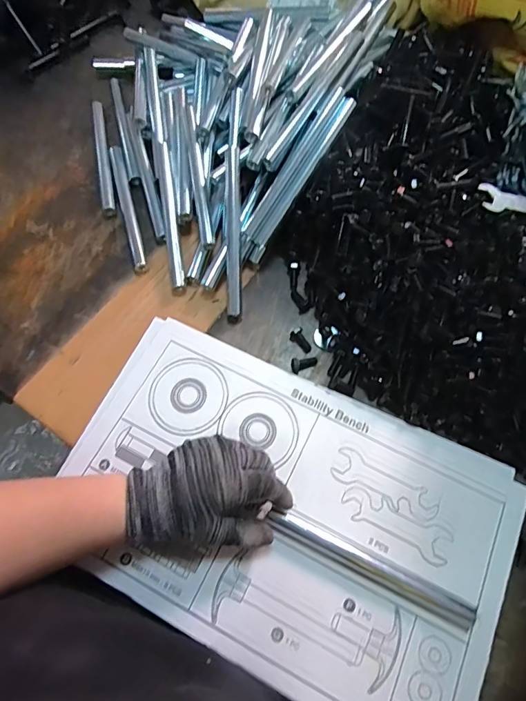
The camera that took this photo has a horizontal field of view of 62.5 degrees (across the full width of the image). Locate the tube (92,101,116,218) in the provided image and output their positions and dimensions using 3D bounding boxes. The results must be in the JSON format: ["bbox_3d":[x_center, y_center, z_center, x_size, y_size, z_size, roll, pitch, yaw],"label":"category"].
[{"bbox_3d":[-0.197,-0.239,0.529,0.014,0.008,0.184,-12,68,-6],"label":"tube"}]

